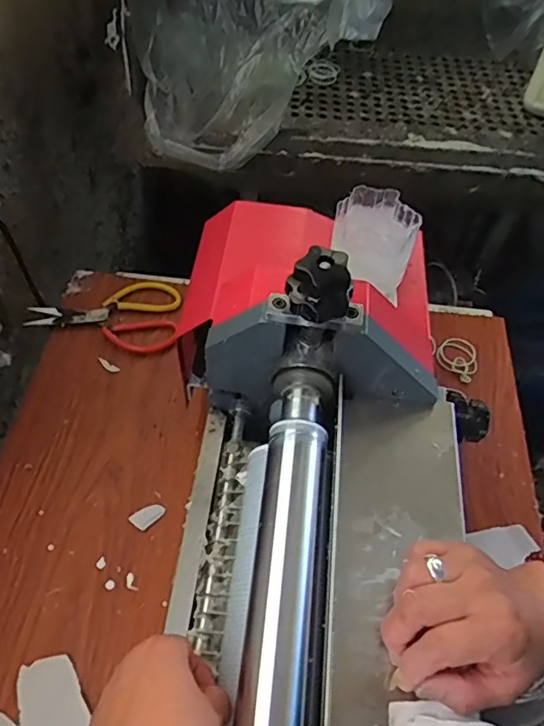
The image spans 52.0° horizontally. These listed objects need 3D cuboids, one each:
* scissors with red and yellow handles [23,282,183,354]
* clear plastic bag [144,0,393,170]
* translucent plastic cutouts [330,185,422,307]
[{"bbox_3d":[-0.214,-0.073,0.741,0.188,0.012,0.114,10,55,3],"label":"scissors with red and yellow handles"},{"bbox_3d":[-0.010,-0.454,0.769,0.307,0.239,0.307,3,55,-2],"label":"clear plastic bag"},{"bbox_3d":[0.095,-0.116,0.525,0.074,0.072,0.068,11,55,4],"label":"translucent plastic cutouts"}]

